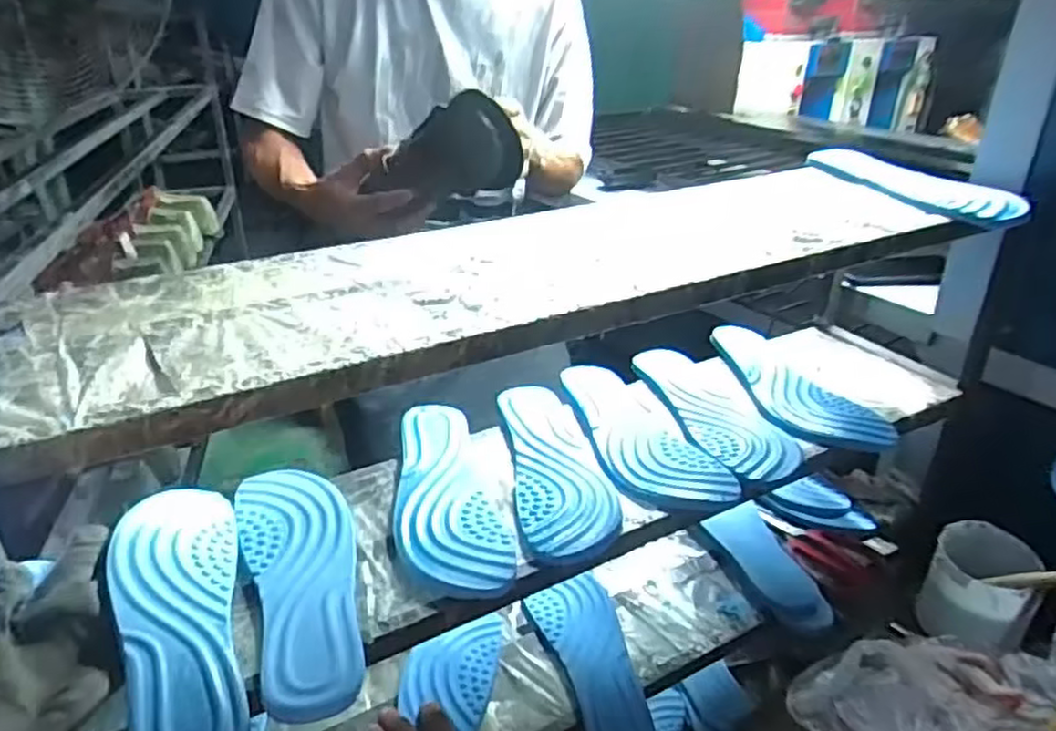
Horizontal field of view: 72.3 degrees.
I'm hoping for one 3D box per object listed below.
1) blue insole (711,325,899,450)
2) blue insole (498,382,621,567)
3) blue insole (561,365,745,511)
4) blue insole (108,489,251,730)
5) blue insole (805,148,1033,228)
[{"bbox_3d":[0.275,0.022,0.774,0.085,0.019,0.248,-7,29,-14],"label":"blue insole"},{"bbox_3d":[0.026,0.086,0.645,0.084,0.010,0.246,-3,29,-6],"label":"blue insole"},{"bbox_3d":[0.110,0.062,0.698,0.097,0.013,0.238,-8,30,-15],"label":"blue insole"},{"bbox_3d":[-0.234,0.163,0.481,0.077,0.029,0.242,-10,30,-19],"label":"blue insole"},{"bbox_3d":[0.364,-0.181,0.707,0.063,0.018,0.251,-9,30,-16],"label":"blue insole"}]

